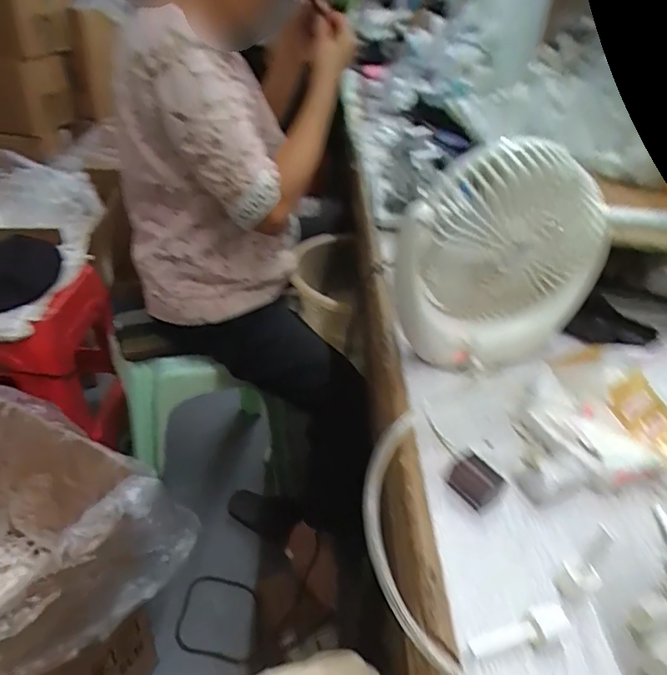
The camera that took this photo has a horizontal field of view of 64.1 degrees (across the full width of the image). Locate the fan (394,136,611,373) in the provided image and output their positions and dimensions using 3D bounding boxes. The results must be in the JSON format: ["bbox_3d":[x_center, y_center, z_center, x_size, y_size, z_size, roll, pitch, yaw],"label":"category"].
[{"bbox_3d":[0.152,-0.069,0.503,0.194,0.209,0.065,-10,37,-21],"label":"fan"}]

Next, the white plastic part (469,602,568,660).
[{"bbox_3d":[0.111,0.176,0.319,0.066,0.016,0.018,-6,36,-15],"label":"white plastic part"}]

